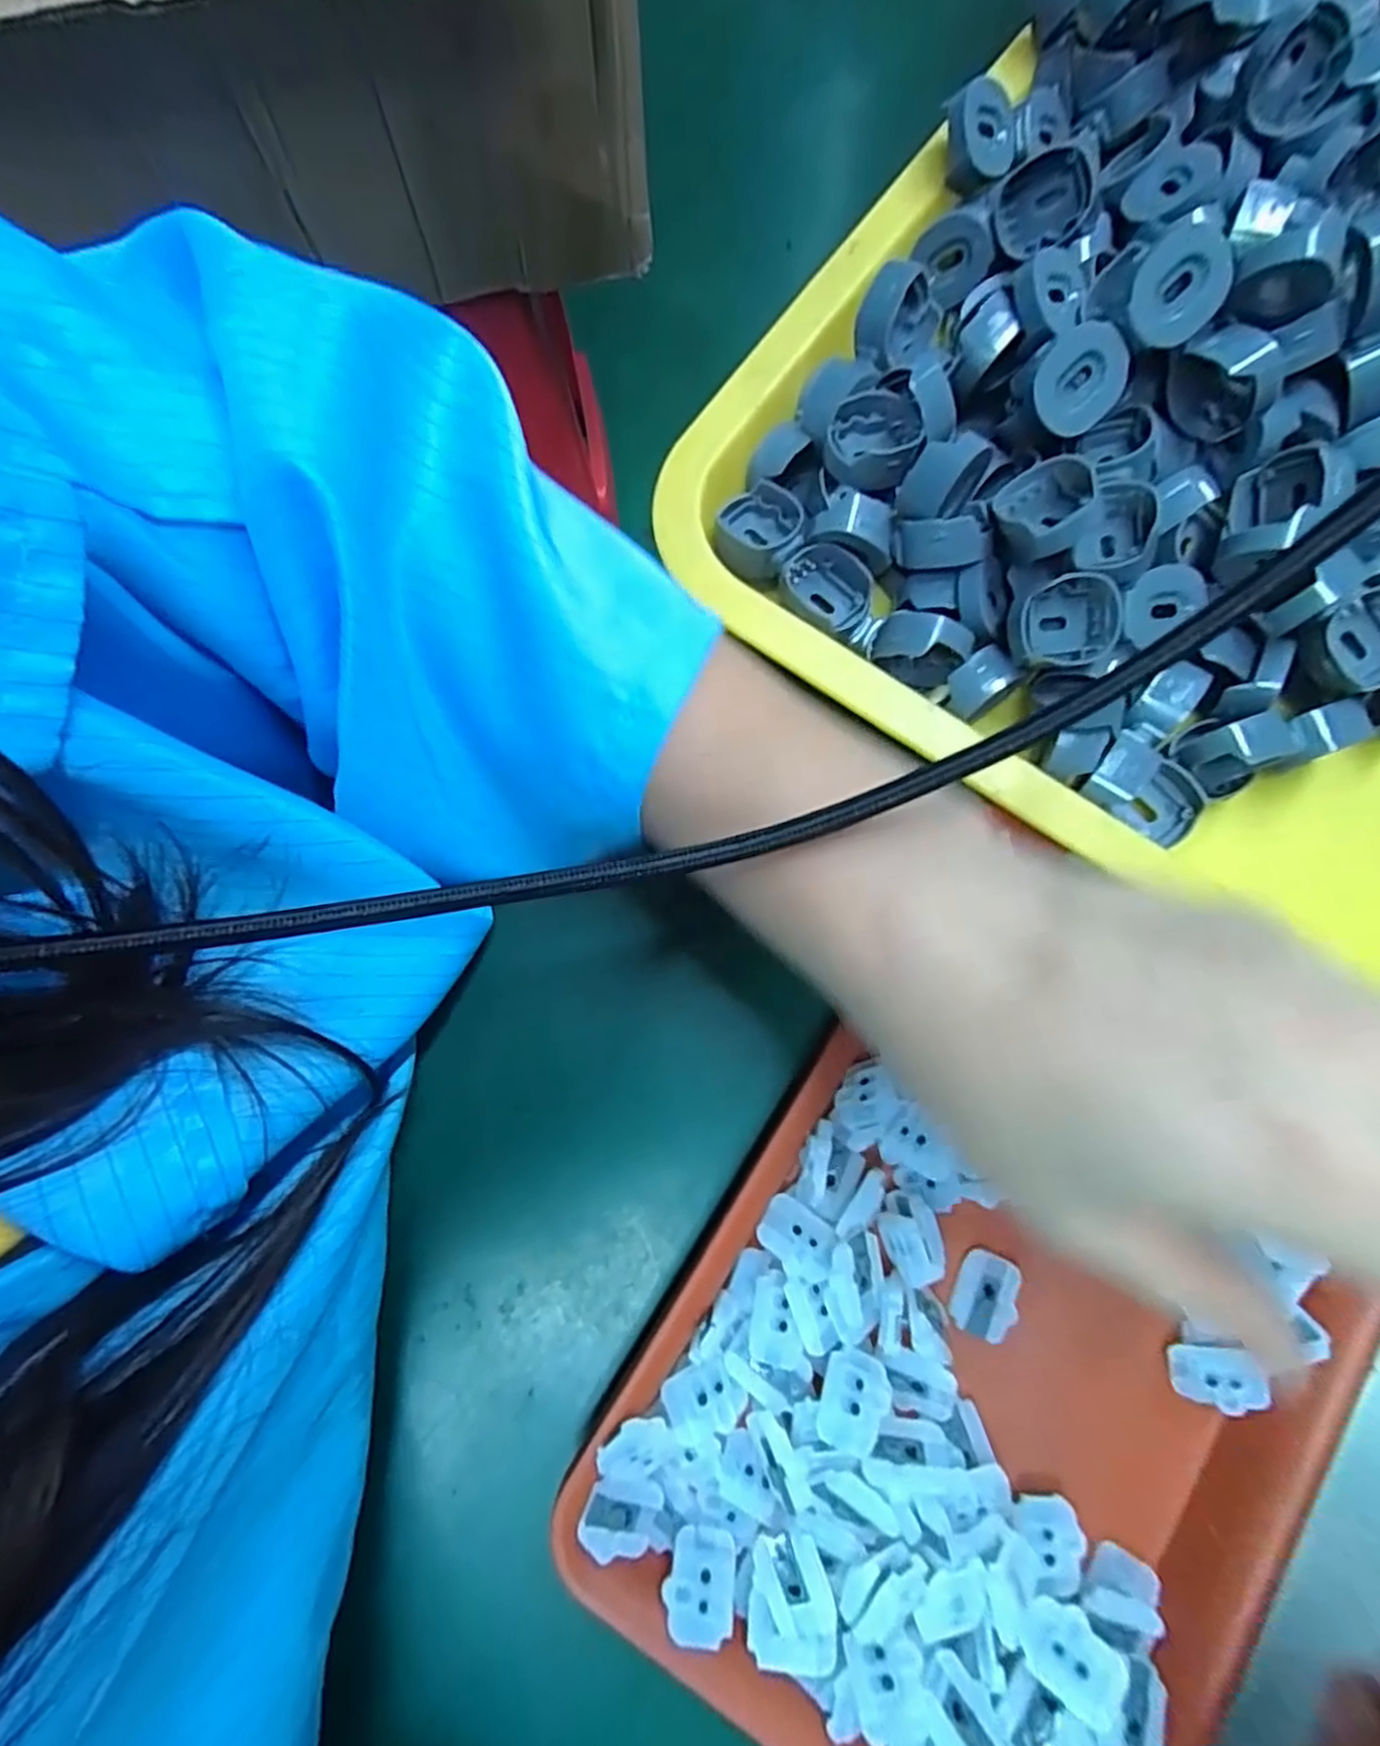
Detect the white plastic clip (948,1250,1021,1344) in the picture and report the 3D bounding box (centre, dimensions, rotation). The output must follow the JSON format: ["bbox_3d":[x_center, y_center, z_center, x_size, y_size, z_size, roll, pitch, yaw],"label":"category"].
[{"bbox_3d":[0.083,0.118,0.205,0.017,0.004,0.022,18,78,4],"label":"white plastic clip"}]

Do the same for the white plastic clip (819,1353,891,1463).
[{"bbox_3d":[0.042,0.135,0.186,0.018,0.006,0.022,11,77,3],"label":"white plastic clip"}]

